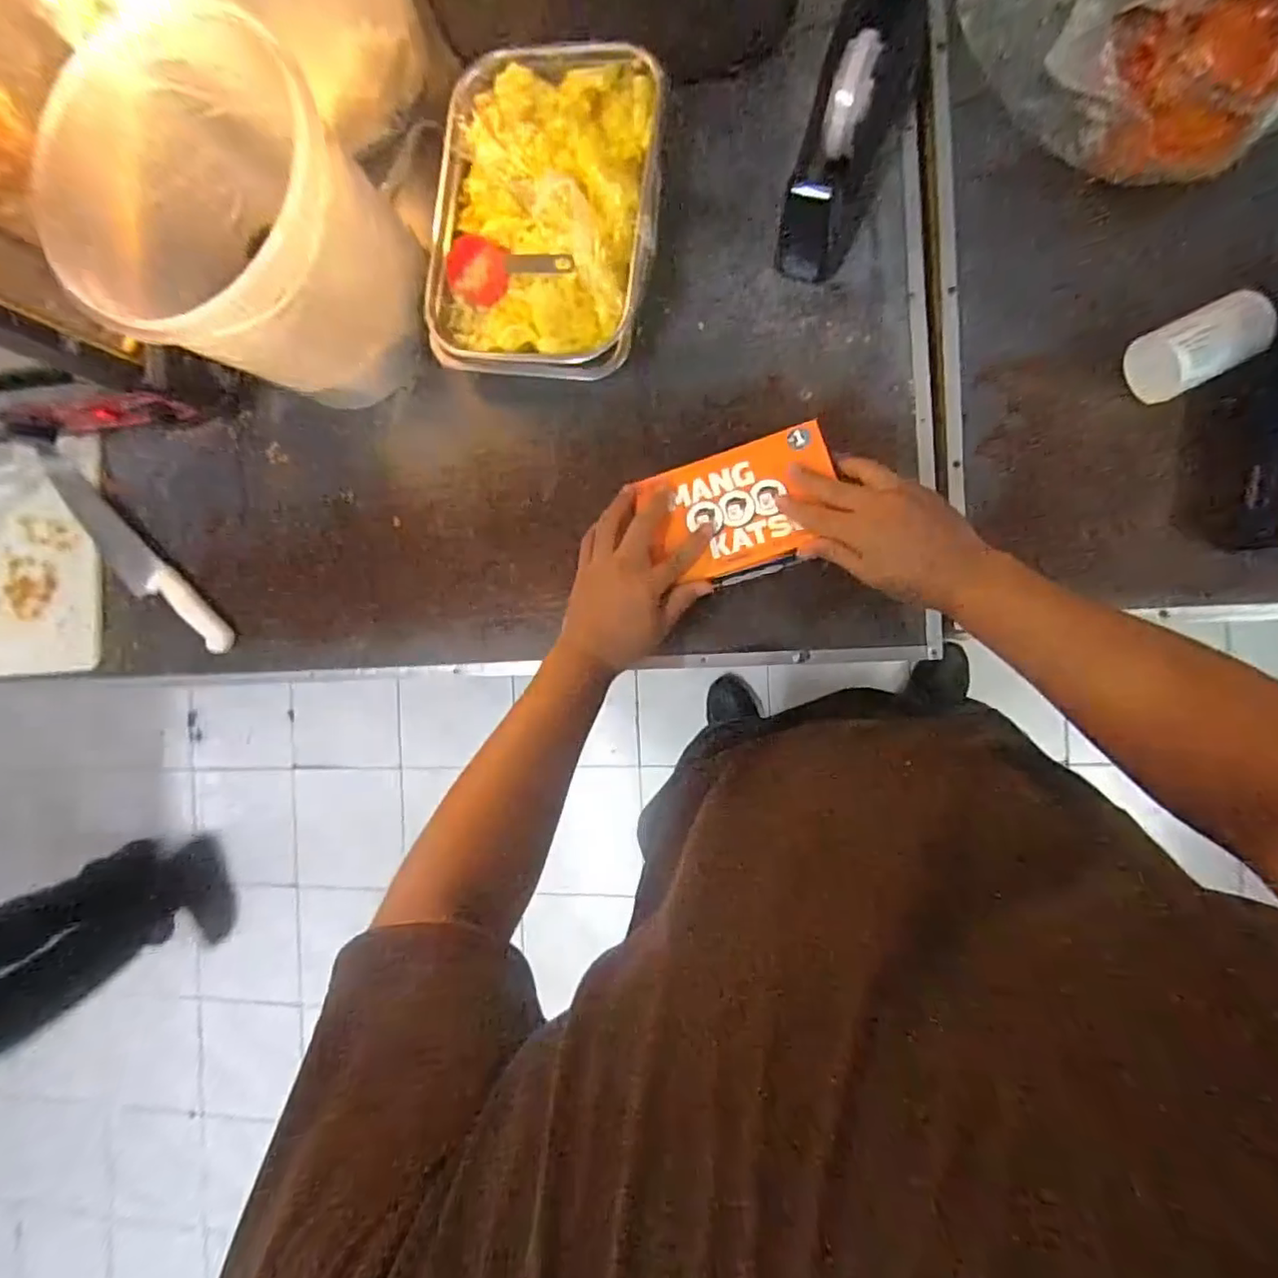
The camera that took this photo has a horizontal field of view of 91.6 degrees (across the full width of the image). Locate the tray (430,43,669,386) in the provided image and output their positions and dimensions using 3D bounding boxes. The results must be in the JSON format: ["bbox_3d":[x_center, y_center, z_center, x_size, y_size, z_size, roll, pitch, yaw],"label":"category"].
[{"bbox_3d":[-0.089,-0.411,0.596,0.218,0.053,0.290,5,90,10],"label":"tray"}]

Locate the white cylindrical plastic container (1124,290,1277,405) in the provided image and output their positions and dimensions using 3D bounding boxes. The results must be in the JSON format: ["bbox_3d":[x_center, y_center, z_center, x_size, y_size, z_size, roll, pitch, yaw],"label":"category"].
[{"bbox_3d":[0.460,-0.240,0.516,0.083,0.056,0.057,-25,86,9],"label":"white cylindrical plastic container"}]

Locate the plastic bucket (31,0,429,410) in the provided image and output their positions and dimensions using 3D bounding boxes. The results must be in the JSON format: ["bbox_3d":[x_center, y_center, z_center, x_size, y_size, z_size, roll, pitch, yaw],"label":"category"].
[{"bbox_3d":[-0.333,-0.352,0.565,0.215,0.236,0.233,0,90,10],"label":"plastic bucket"}]

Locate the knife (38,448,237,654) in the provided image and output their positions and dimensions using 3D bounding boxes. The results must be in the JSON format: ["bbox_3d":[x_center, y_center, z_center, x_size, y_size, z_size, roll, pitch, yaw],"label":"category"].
[{"bbox_3d":[-0.583,-0.088,0.716,0.313,0.028,0.057,44,96,7],"label":"knife"}]

